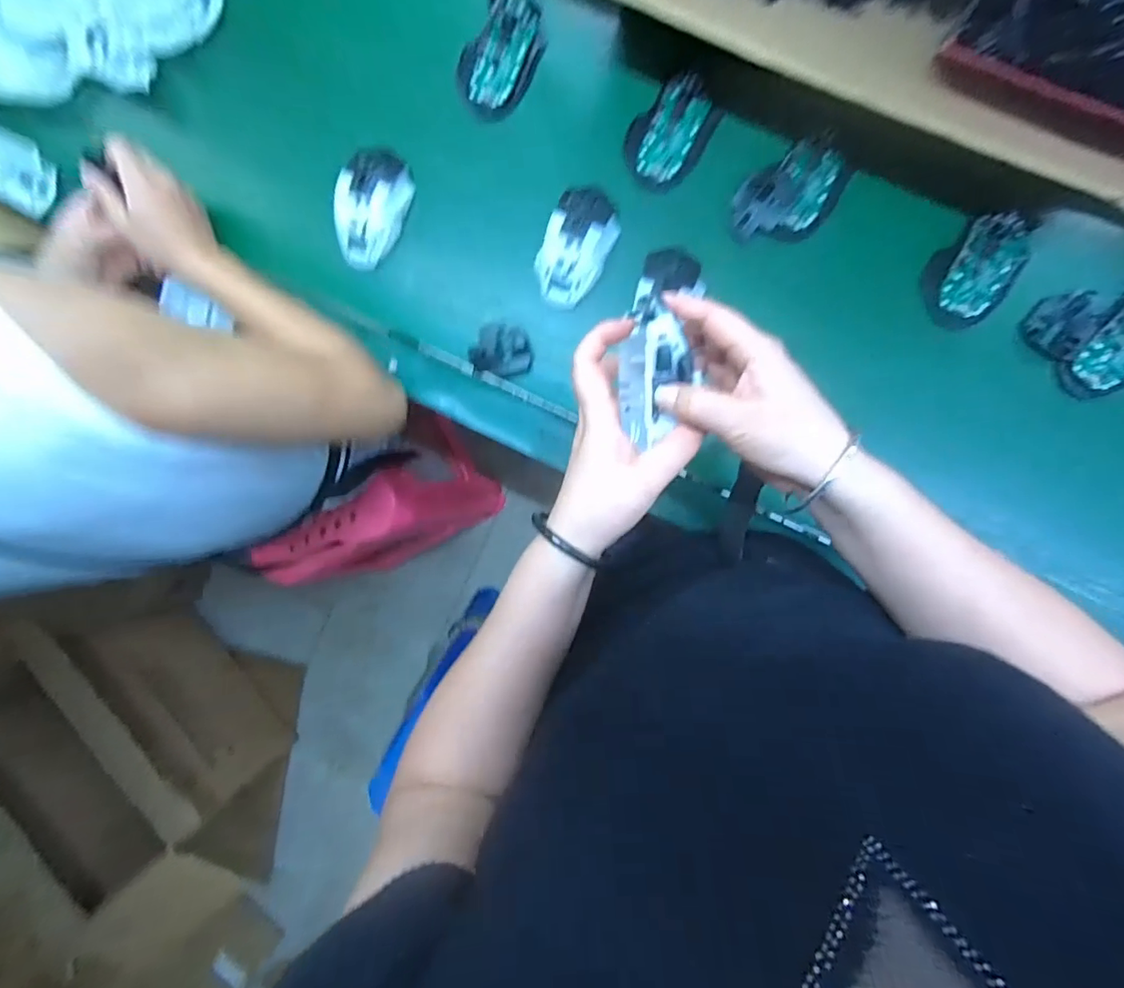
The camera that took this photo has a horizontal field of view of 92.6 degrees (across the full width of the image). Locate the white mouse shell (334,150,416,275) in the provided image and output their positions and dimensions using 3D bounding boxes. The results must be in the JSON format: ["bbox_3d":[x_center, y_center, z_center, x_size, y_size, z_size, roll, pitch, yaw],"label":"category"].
[{"bbox_3d":[-0.200,-0.298,0.557,0.062,0.033,0.115,27,96,5],"label":"white mouse shell"}]

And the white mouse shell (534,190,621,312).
[{"bbox_3d":[0.015,-0.250,0.539,0.062,0.033,0.115,28,96,4],"label":"white mouse shell"}]

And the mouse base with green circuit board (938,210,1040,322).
[{"bbox_3d":[0.407,-0.217,0.511,0.058,0.024,0.099,23,95,5],"label":"mouse base with green circuit board"}]

